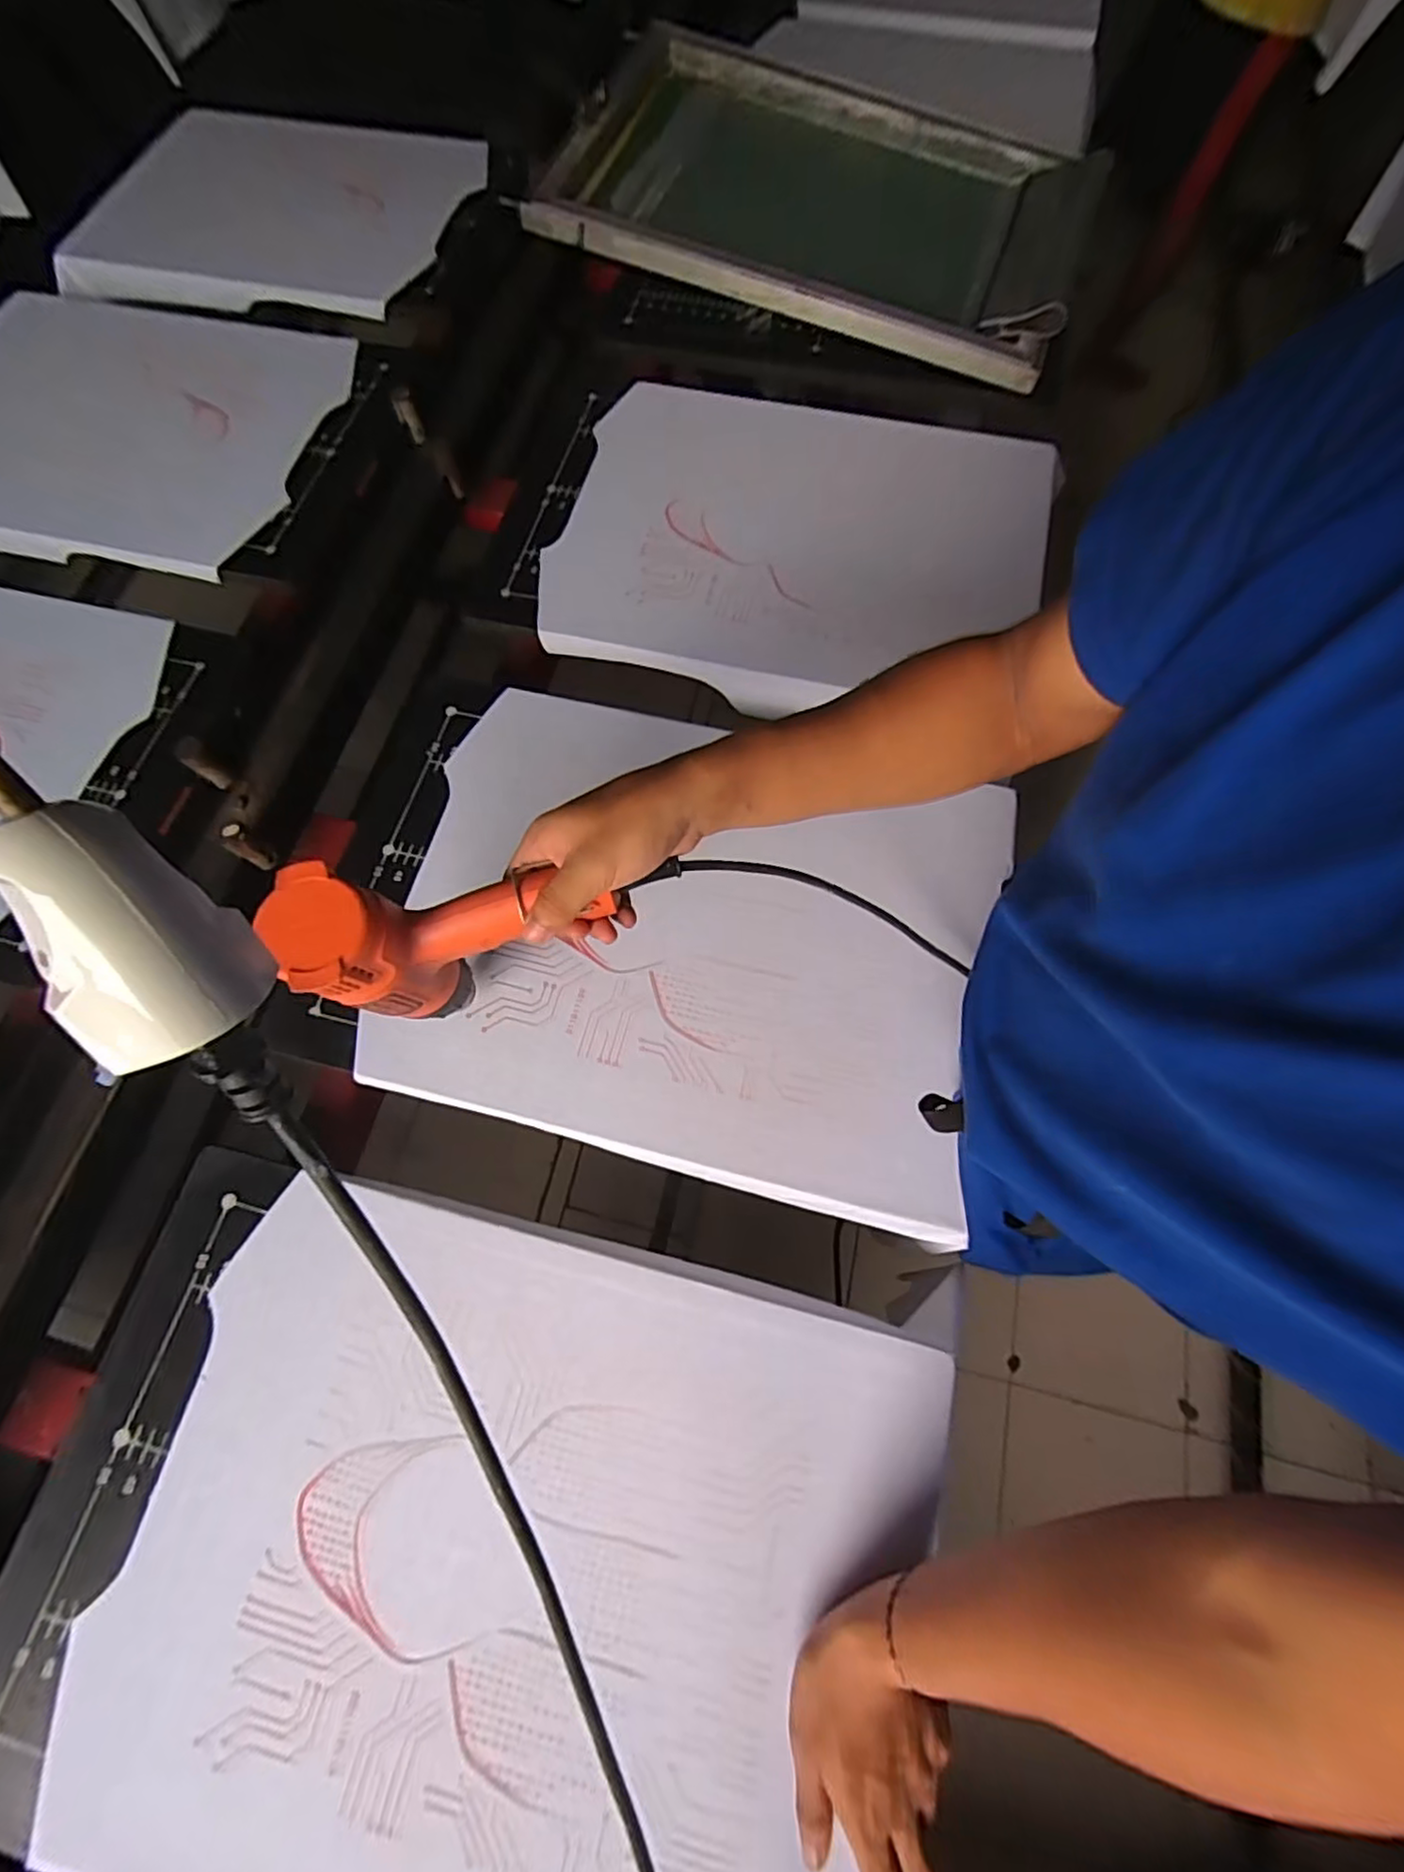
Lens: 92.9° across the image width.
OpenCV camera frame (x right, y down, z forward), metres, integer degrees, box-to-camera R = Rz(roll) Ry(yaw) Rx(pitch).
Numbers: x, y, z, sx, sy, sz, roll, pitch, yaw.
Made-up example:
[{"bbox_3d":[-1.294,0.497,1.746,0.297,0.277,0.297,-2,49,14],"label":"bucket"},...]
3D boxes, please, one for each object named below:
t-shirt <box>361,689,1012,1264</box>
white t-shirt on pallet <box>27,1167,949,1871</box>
[{"bbox_3d":[-0.008,-0.012,0.578,0.502,0.029,0.395,14,71,6],"label":"t-shirt"},{"bbox_3d":[-0.121,0.423,0.442,0.518,0.037,0.404,13,71,6],"label":"white t-shirt on pallet"}]

